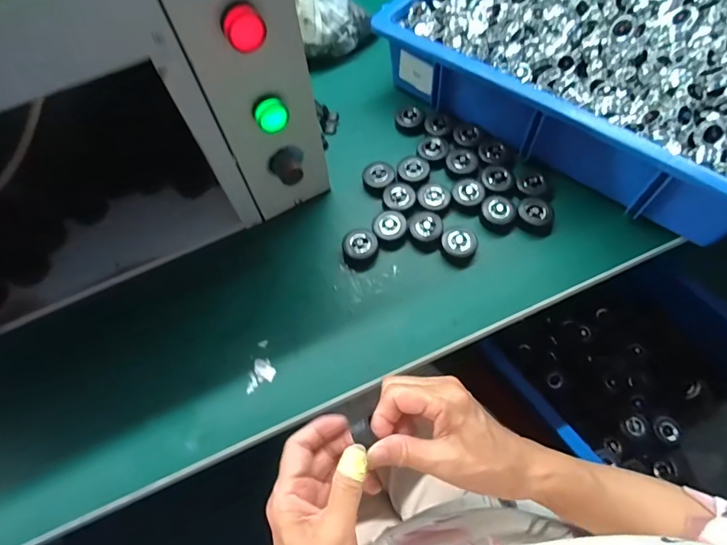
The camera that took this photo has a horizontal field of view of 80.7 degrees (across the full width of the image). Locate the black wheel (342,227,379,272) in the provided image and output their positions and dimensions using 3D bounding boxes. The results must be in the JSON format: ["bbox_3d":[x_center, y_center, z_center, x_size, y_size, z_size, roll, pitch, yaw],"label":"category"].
[{"bbox_3d":[-0.003,-0.025,0.460,0.037,0.017,0.043,-12,66,-2],"label":"black wheel"}]

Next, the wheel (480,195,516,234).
[{"bbox_3d":[0.148,-0.065,0.471,0.035,0.021,0.037,-1,66,3],"label":"wheel"}]

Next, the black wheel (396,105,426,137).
[{"bbox_3d":[0.059,-0.190,0.537,0.036,0.021,0.032,-2,66,2],"label":"black wheel"}]

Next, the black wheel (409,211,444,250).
[{"bbox_3d":[0.068,-0.047,0.467,0.034,0.018,0.037,-1,66,3],"label":"black wheel"}]

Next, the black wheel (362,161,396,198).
[{"bbox_3d":[0.018,-0.108,0.499,0.037,0.024,0.035,-1,66,3],"label":"black wheel"}]

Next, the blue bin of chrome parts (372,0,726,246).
[{"bbox_3d":[0.273,-0.256,0.491,0.438,0.104,0.293,38,73,18],"label":"blue bin of chrome parts"}]

